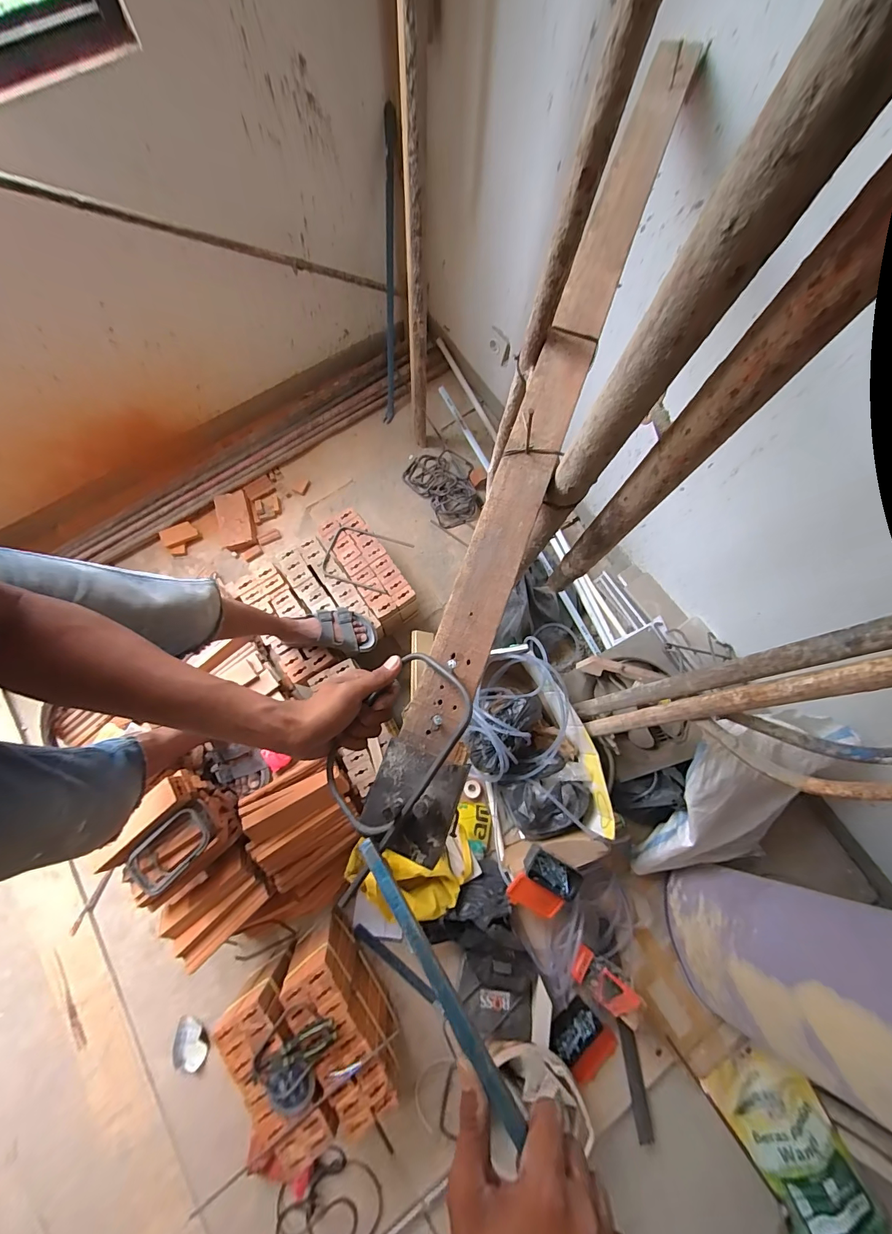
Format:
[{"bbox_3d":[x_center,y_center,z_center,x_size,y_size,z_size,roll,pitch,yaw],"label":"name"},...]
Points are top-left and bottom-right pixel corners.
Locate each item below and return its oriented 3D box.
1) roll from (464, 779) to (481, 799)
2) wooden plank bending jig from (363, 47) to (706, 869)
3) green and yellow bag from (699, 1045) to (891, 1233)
[{"bbox_3d":[0.082,0.534,1.256,0.051,0.013,0.055,0,78,-1],"label":"roll"},{"bbox_3d":[0.131,-0.263,0.465,0.080,0.038,0.962,20,78,2],"label":"wooden plank bending jig"},{"bbox_3d":[0.896,1.382,1.040,0.245,0.159,0.337,-23,79,-6],"label":"green and yellow bag"}]

